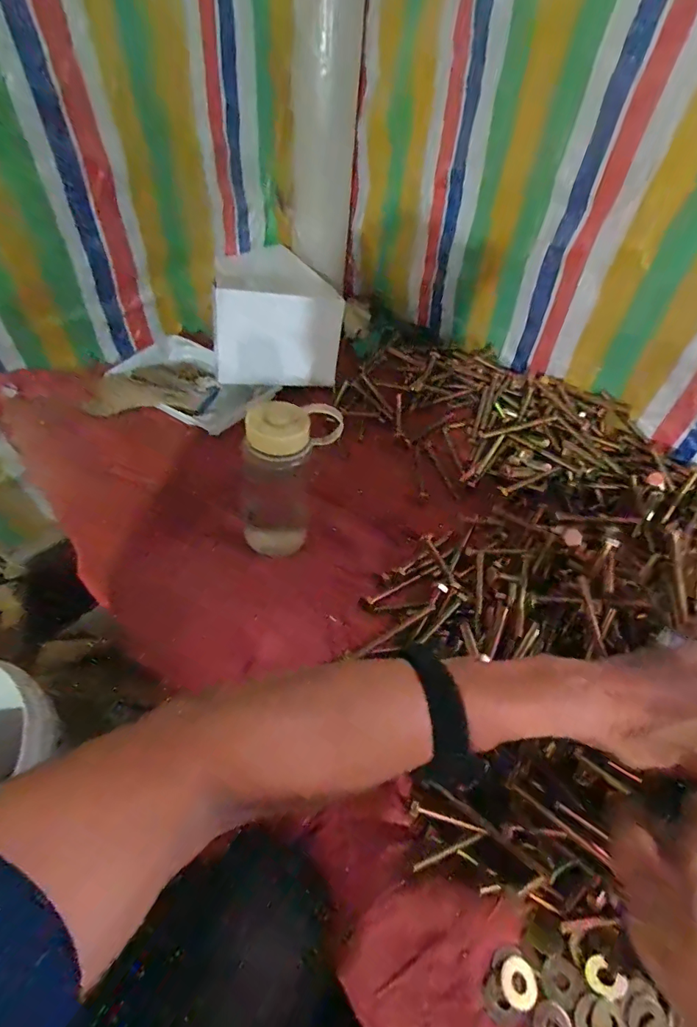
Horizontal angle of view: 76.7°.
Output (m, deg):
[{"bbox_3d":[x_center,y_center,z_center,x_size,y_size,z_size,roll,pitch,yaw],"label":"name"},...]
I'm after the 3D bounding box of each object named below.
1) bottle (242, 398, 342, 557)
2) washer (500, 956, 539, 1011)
[{"bbox_3d":[-0.057,-0.029,0.418,0.074,0.145,0.053,10,17,5],"label":"bottle"},{"bbox_3d":[0.115,0.317,0.296,0.024,0.006,0.024,1,50,-2],"label":"washer"}]

